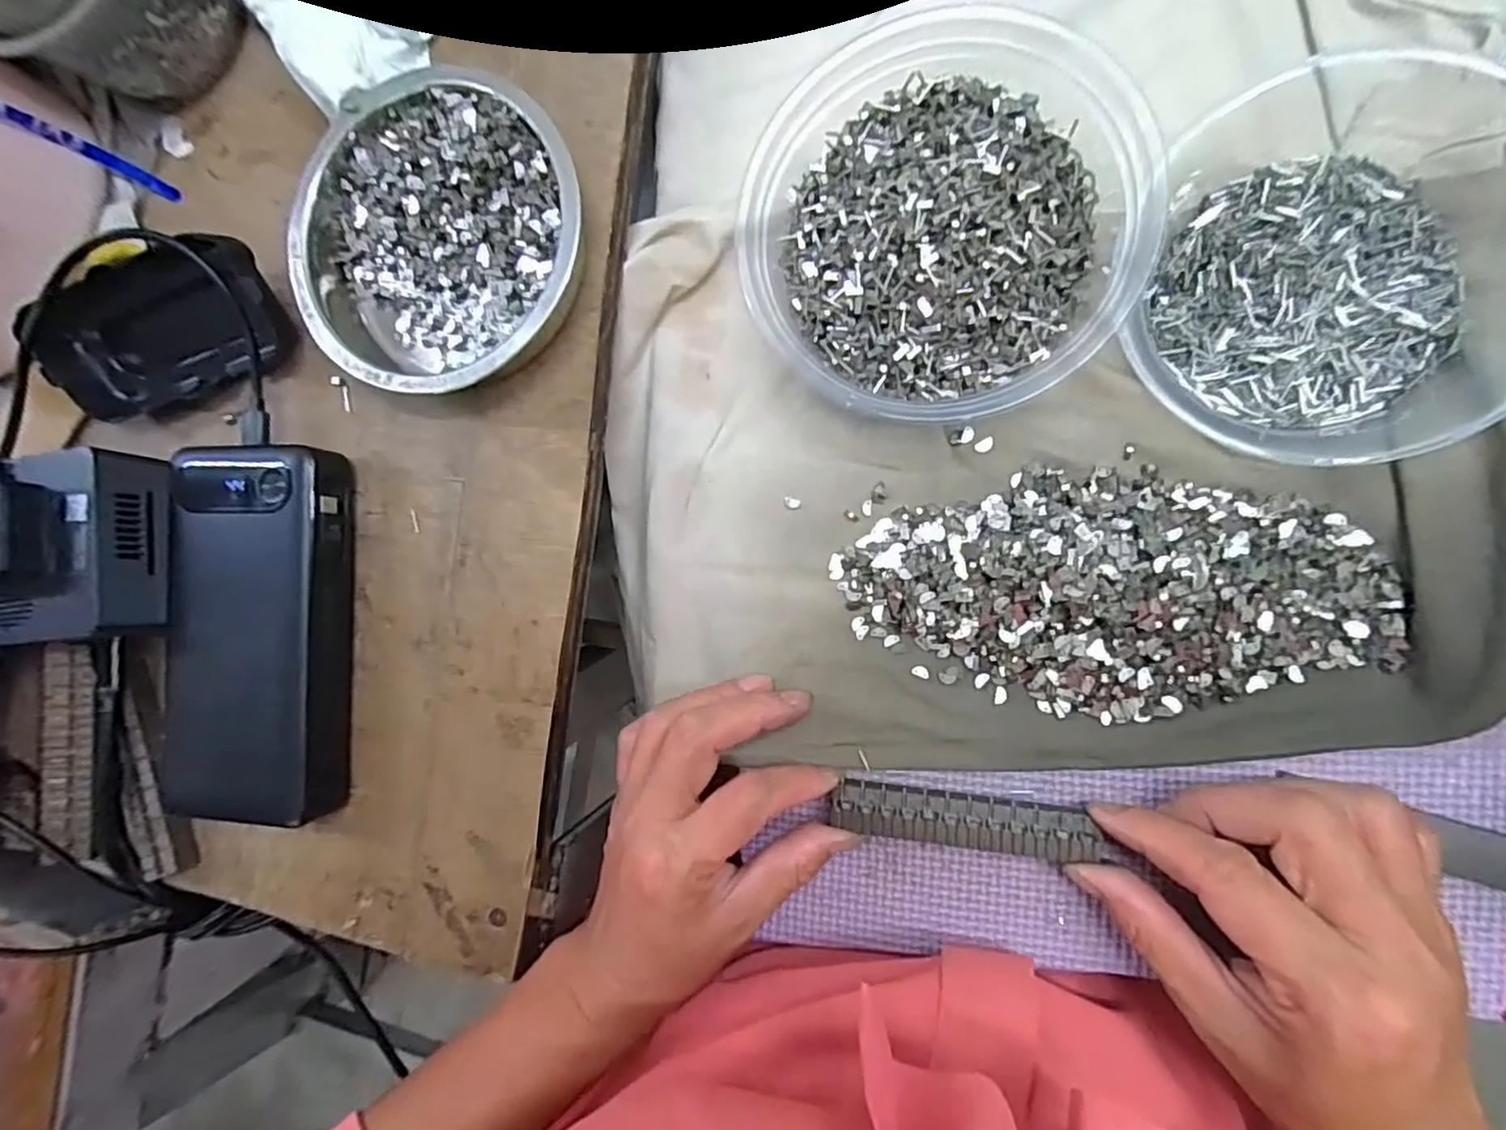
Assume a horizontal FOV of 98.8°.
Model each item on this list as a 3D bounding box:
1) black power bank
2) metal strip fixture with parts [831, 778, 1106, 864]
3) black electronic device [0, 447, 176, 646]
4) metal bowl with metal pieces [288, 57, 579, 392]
[{"bbox_3d":[-0.210,0.028,0.270,0.074,0.028,0.152,3,90,12],"label":"black power bank"},{"bbox_3d":[0.079,0.097,0.244,0.095,0.004,0.020,4,90,11],"label":"metal strip fixture with parts"},{"bbox_3d":[-0.282,-0.007,0.256,0.070,0.040,0.076,0,90,11],"label":"black electronic device"},{"bbox_3d":[-0.122,-0.130,0.257,0.115,0.028,0.122,0,89,12],"label":"metal bowl with metal pieces"}]

